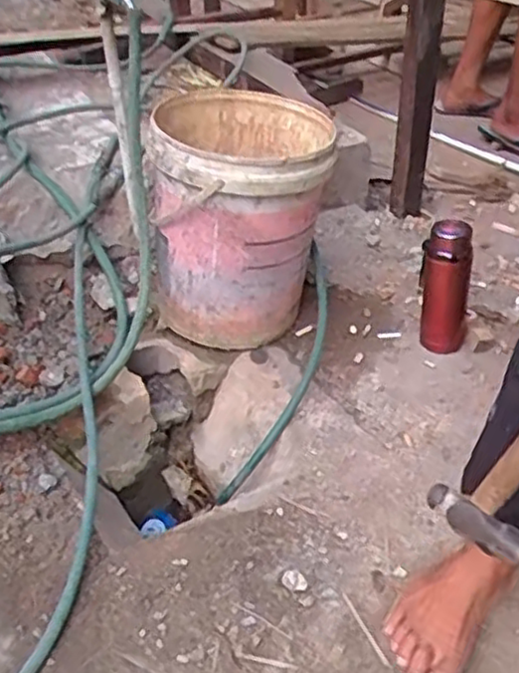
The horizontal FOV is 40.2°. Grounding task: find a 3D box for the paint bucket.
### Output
[{"bbox_3d":[-0.037,-0.197,1.269,0.296,0.376,0.306,-1,37,1],"label":"paint bucket"}]

